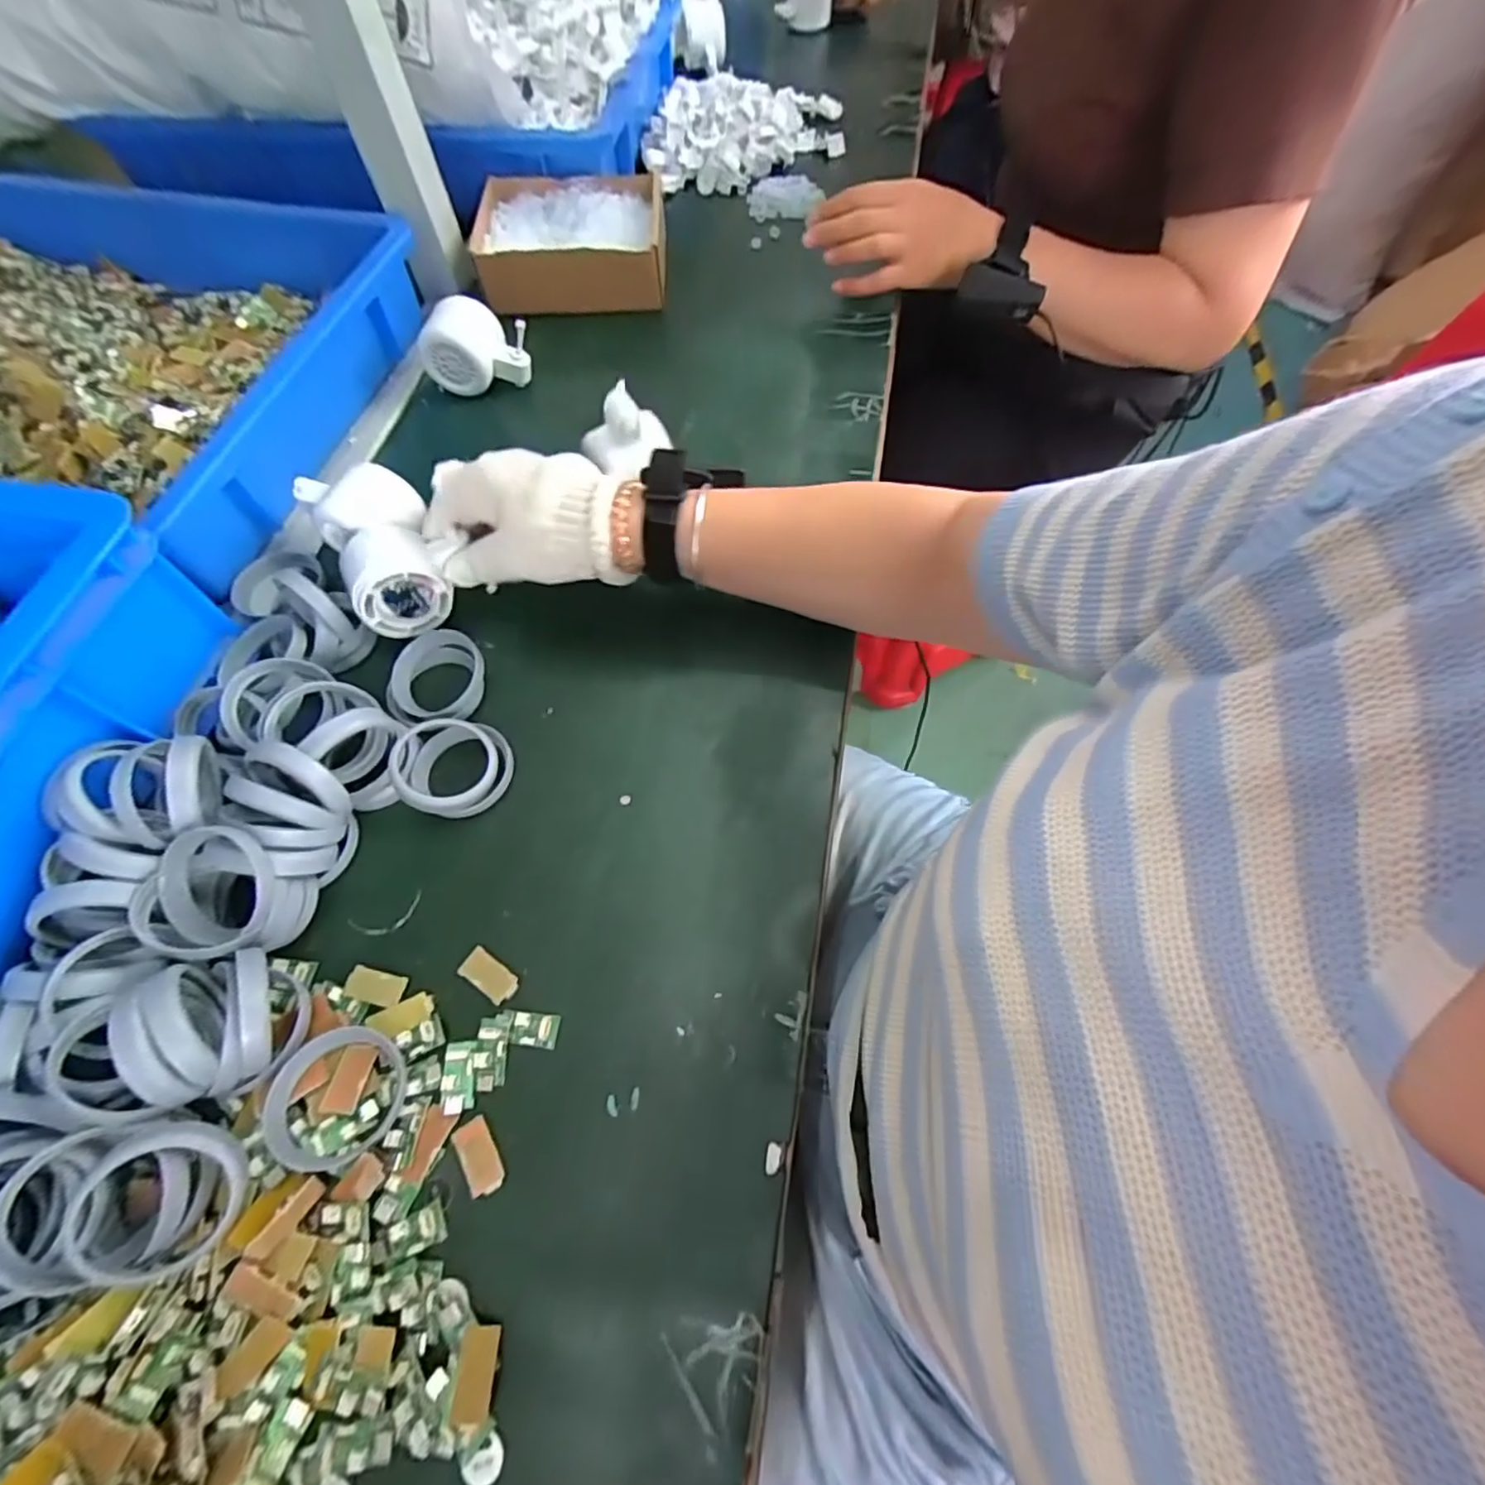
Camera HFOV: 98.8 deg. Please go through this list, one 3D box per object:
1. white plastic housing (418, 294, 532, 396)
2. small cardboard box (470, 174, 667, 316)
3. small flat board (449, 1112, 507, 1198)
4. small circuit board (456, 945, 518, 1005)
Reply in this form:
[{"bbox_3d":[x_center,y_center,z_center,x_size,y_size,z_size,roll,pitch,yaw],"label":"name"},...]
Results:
[{"bbox_3d":[-0.227,-0.334,0.539,0.088,0.057,0.047,-22,65,-9],"label":"white plastic housing"},{"bbox_3d":[-0.164,-0.476,0.612,0.175,0.055,0.143,-4,63,-2],"label":"small cardboard box"},{"bbox_3d":[-0.126,0.198,0.304,0.016,0.004,0.033,-28,58,-20],"label":"small flat board"},{"bbox_3d":[-0.136,0.126,0.343,0.033,0.004,0.017,30,67,14],"label":"small circuit board"}]

